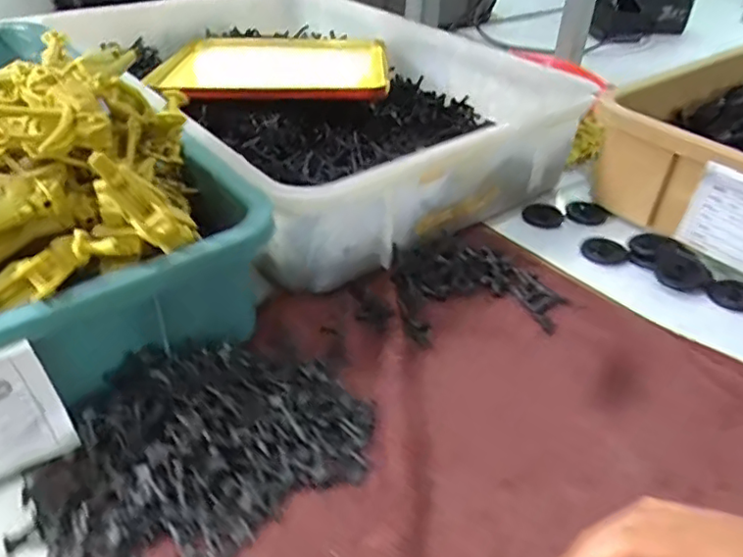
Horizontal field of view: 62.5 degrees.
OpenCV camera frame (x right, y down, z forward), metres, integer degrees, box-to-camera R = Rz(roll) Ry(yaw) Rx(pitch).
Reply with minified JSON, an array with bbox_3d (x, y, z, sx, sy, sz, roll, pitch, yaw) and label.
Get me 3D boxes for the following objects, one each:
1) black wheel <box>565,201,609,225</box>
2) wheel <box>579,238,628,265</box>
[{"bbox_3d":[0.203,-0.062,0.580,0.036,0.012,0.037,3,37,-2],"label":"black wheel"},{"bbox_3d":[0.203,-0.024,0.534,0.037,0.008,0.037,3,37,-2],"label":"wheel"}]

